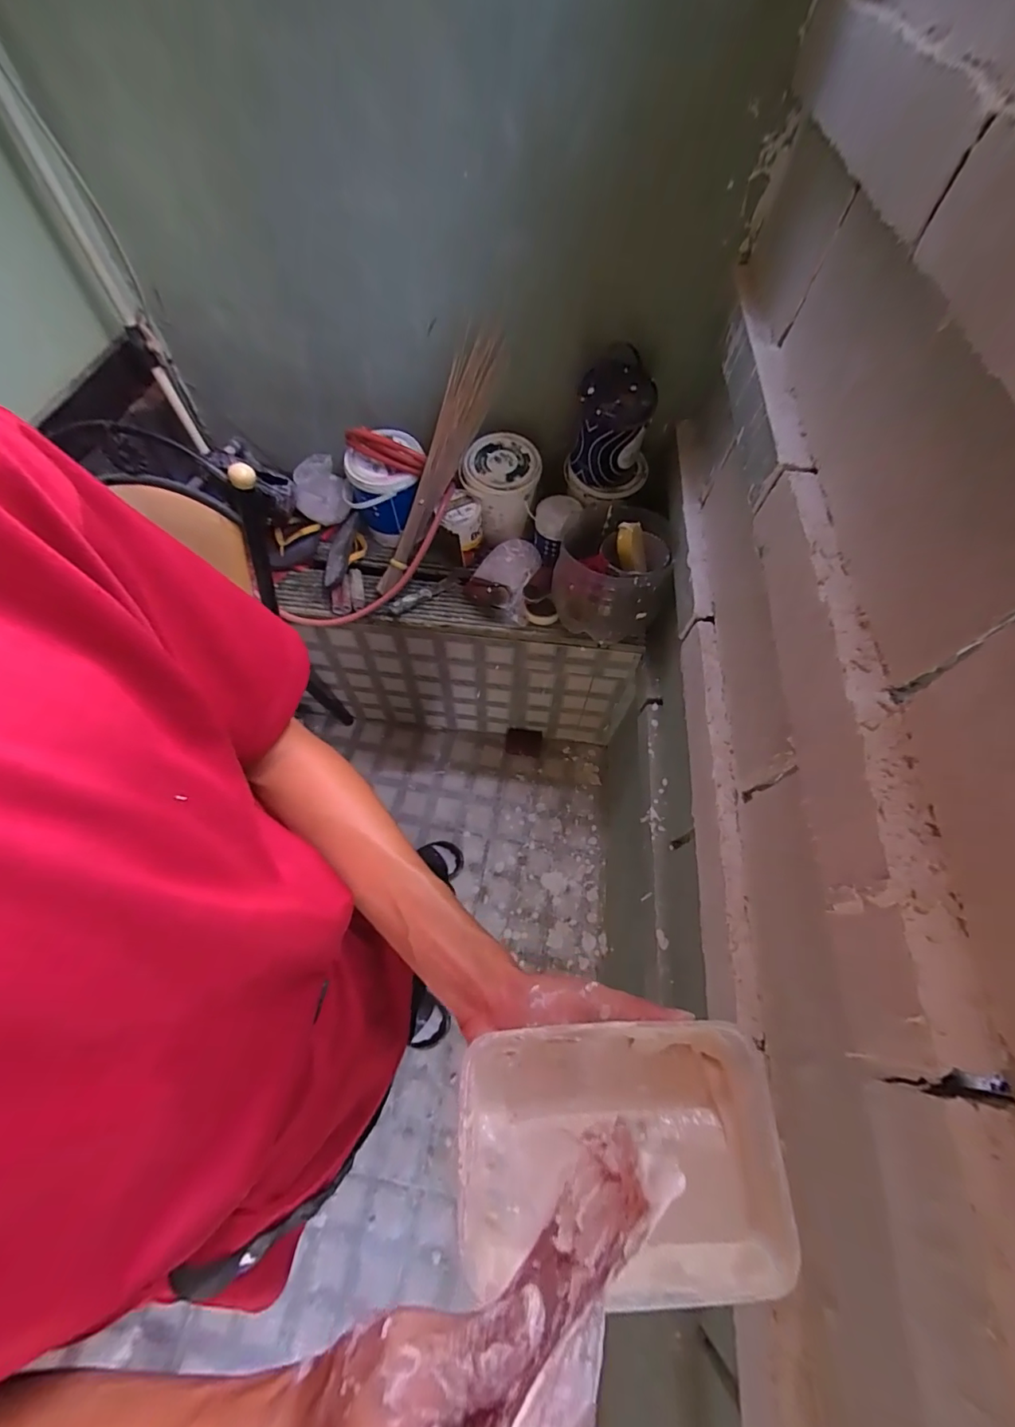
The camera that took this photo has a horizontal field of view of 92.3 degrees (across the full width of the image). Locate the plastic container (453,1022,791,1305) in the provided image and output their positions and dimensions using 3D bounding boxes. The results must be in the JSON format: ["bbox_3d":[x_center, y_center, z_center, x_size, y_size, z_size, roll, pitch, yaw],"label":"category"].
[{"bbox_3d":[0.060,0.243,0.276,0.170,0.052,0.112,-1,61,-2],"label":"plastic container"}]

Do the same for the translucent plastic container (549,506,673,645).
[{"bbox_3d":[0.223,-0.303,1.057,0.235,0.187,0.216,17,62,8],"label":"translucent plastic container"}]

